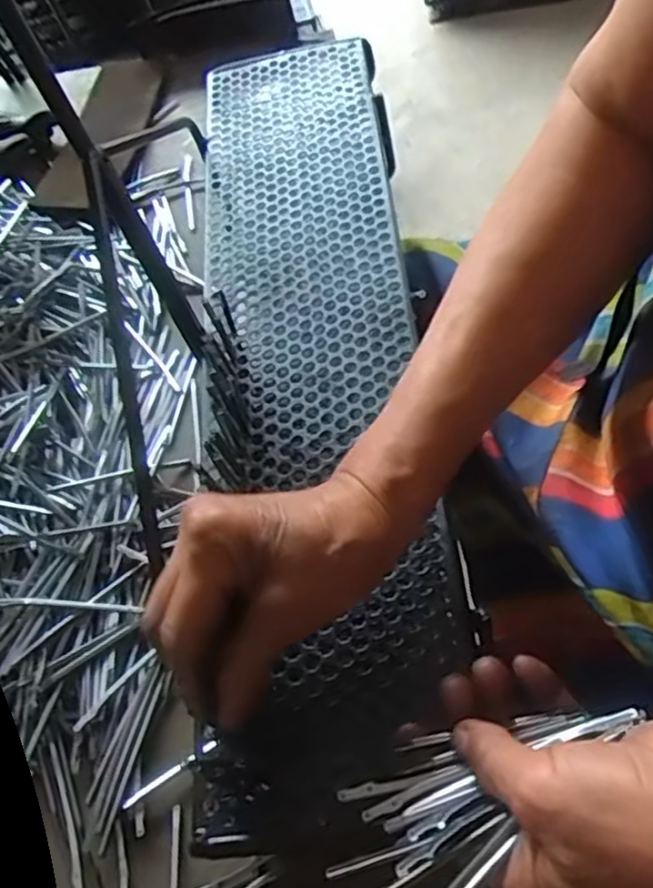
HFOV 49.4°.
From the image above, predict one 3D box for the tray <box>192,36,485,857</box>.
[{"bbox_3d":[-0.012,-0.082,0.470,0.139,0.027,0.598,-6,59,1],"label":"tray"}]

